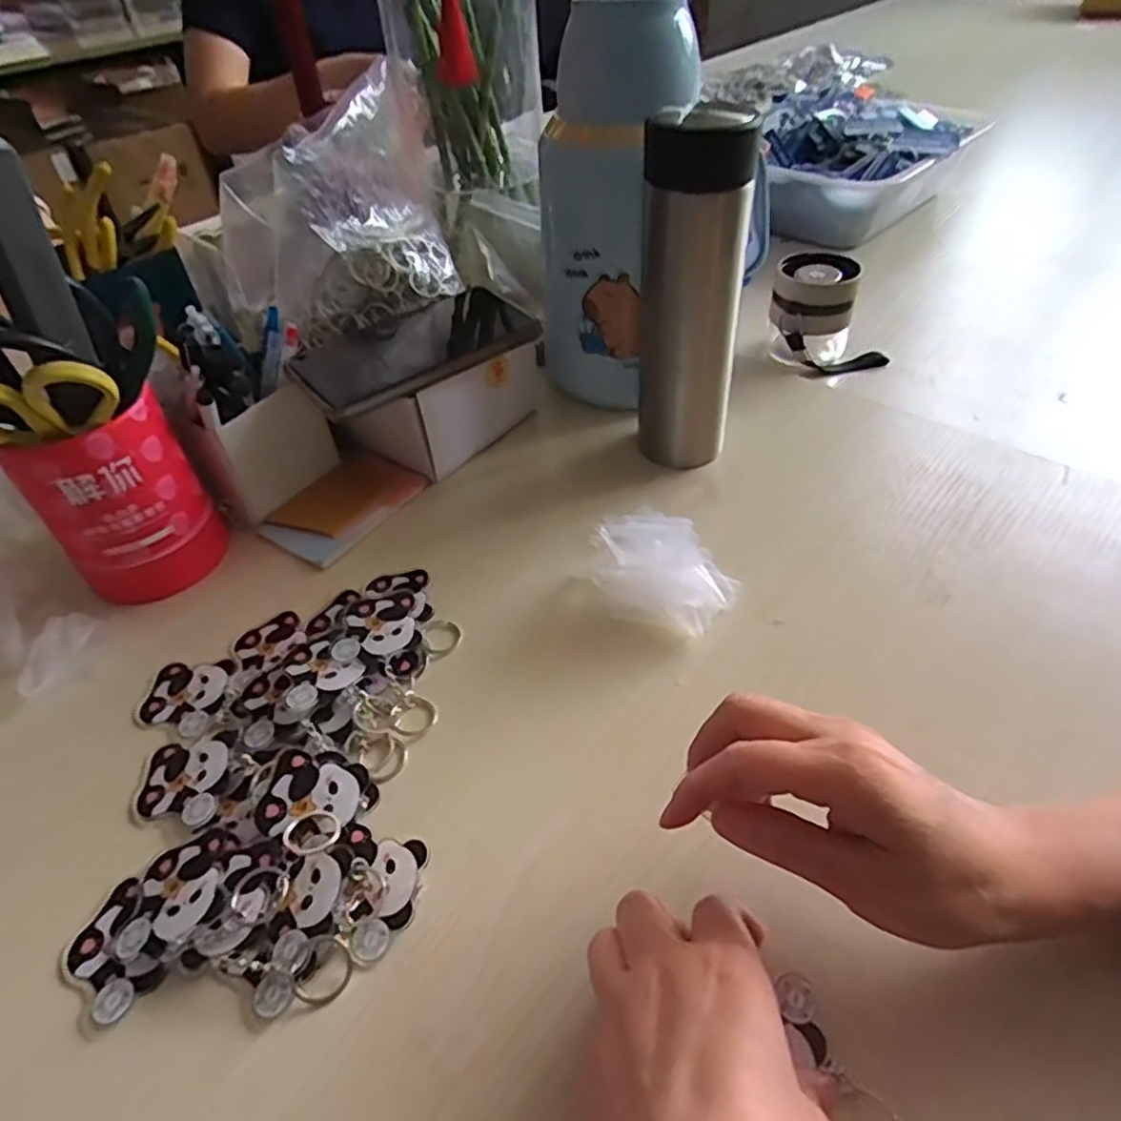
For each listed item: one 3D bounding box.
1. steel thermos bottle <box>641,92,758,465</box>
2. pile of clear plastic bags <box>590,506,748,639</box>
[{"bbox_3d":[0.082,-0.161,0.444,0.052,0.214,0.055,-33,52,-25],"label":"steel thermos bottle"},{"bbox_3d":[0.057,0.006,0.404,0.091,0.051,0.049,13,48,16],"label":"pile of clear plastic bags"}]

